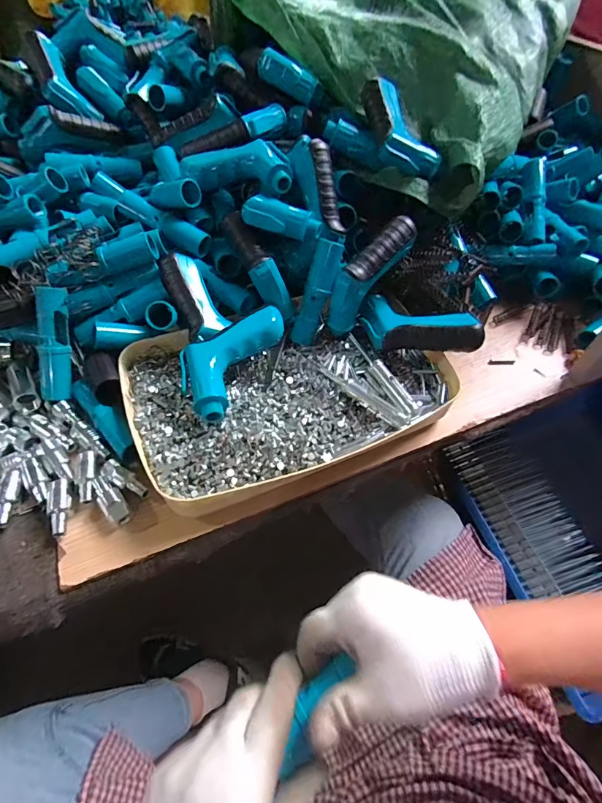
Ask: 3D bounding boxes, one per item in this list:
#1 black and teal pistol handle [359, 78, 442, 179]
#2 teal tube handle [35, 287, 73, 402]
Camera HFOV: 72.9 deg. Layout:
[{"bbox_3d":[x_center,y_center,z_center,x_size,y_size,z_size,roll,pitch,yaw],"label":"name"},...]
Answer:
[{"bbox_3d":[0.116,-0.332,0.496,0.071,0.028,0.140,-22,80,-17],"label":"black and teal pistol handle"},{"bbox_3d":[-0.269,-0.062,0.447,0.027,0.121,0.023,6,13,3],"label":"teal tube handle"}]

